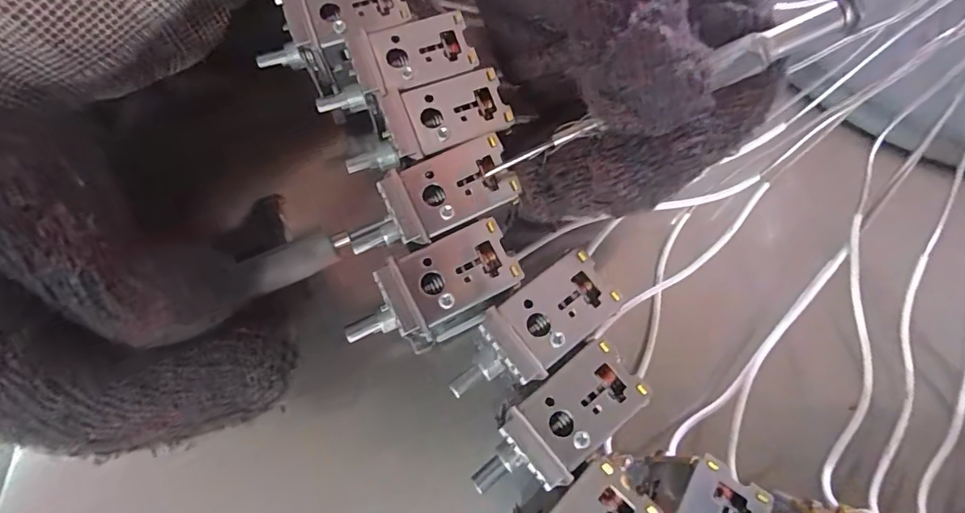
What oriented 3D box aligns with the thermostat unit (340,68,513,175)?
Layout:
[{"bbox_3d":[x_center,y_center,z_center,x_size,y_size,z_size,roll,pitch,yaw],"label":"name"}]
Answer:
[{"bbox_3d":[-0.019,-0.040,0.163,0.051,0.017,0.023,-18,75,-5],"label":"thermostat unit"}]

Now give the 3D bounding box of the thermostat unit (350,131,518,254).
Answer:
[{"bbox_3d":[-0.016,-0.015,0.154,0.052,0.015,0.022,-27,76,4],"label":"thermostat unit"}]

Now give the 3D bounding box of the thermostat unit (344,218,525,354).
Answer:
[{"bbox_3d":[-0.015,0.013,0.154,0.051,0.027,0.025,-26,76,-7],"label":"thermostat unit"}]

